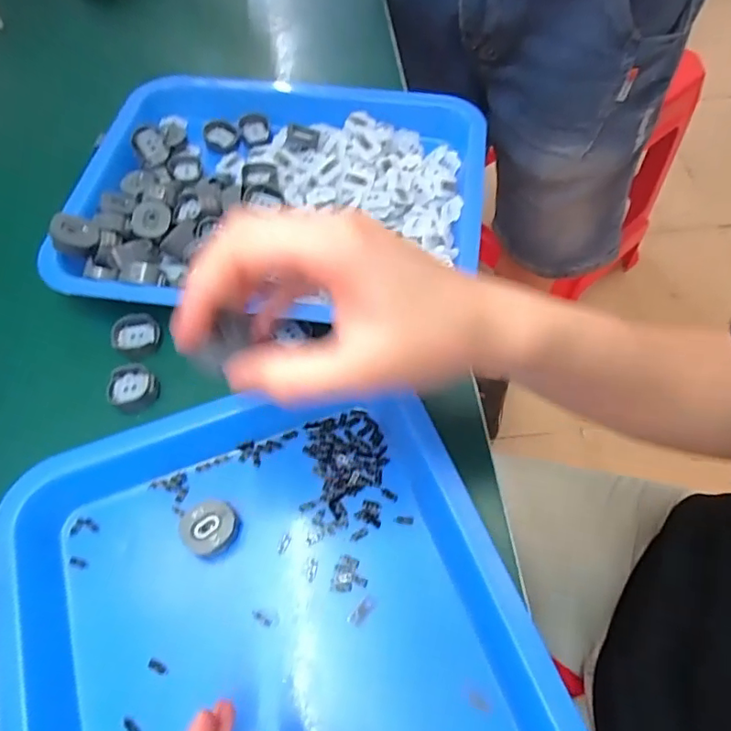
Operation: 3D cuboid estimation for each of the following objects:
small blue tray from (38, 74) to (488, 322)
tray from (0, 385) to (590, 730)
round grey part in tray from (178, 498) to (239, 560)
[{"bbox_3d":[-0.060,-0.125,0.387,0.281,0.035,0.222,8,62,6],"label":"small blue tray"},{"bbox_3d":[-0.040,0.143,0.244,0.236,0.030,0.282,-19,63,-9],"label":"tray"},{"bbox_3d":[-0.083,0.084,0.283,0.030,0.013,0.028,0,62,1],"label":"round grey part in tray"}]

